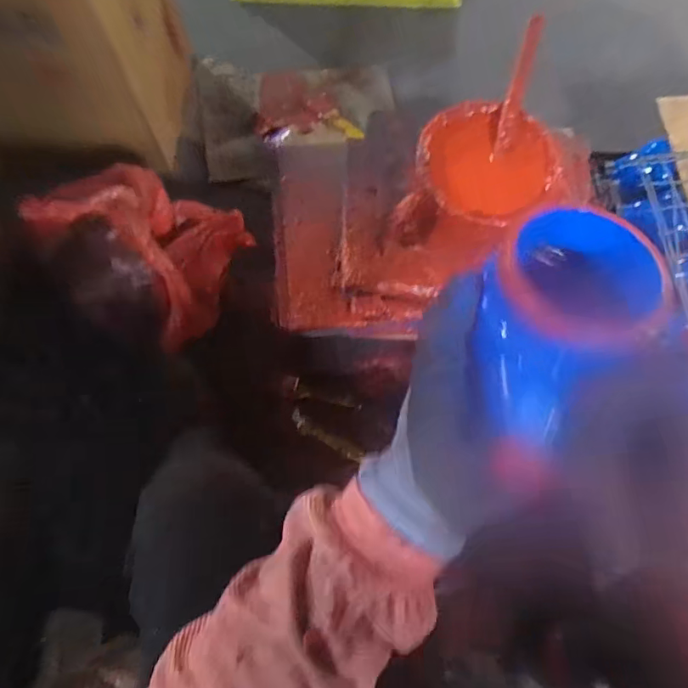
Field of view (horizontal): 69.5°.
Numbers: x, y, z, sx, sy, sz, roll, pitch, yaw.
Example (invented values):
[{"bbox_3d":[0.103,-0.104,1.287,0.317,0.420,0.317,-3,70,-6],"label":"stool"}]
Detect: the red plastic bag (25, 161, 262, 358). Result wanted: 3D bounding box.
[{"bbox_3d":[-0.242,-0.132,0.622,0.213,0.144,0.200,30,73,8],"label":"red plastic bag"}]

